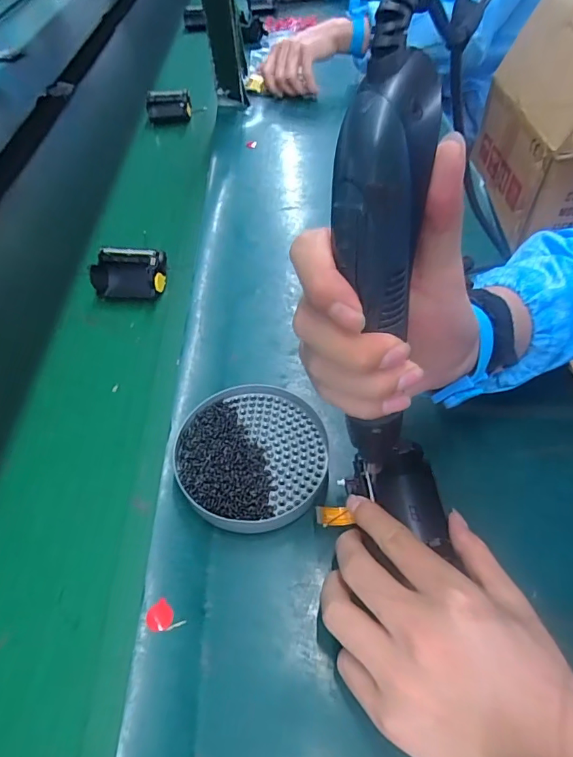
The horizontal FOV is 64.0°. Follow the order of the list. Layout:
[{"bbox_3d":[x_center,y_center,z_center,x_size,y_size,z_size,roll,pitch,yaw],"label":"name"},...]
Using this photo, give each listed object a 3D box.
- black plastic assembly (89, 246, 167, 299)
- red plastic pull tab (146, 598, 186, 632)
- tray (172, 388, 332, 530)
[{"bbox_3d":[-0.167,-0.112,0.484,0.073,0.031,0.047,1,51,5],"label":"black plastic assembly"},{"bbox_3d":[-0.077,0.150,0.286,0.022,0.004,0.017,35,62,28],"label":"red plastic pull tab"},{"bbox_3d":[-0.025,0.057,0.349,0.111,0.023,0.112,-2,51,3],"label":"tray"}]

